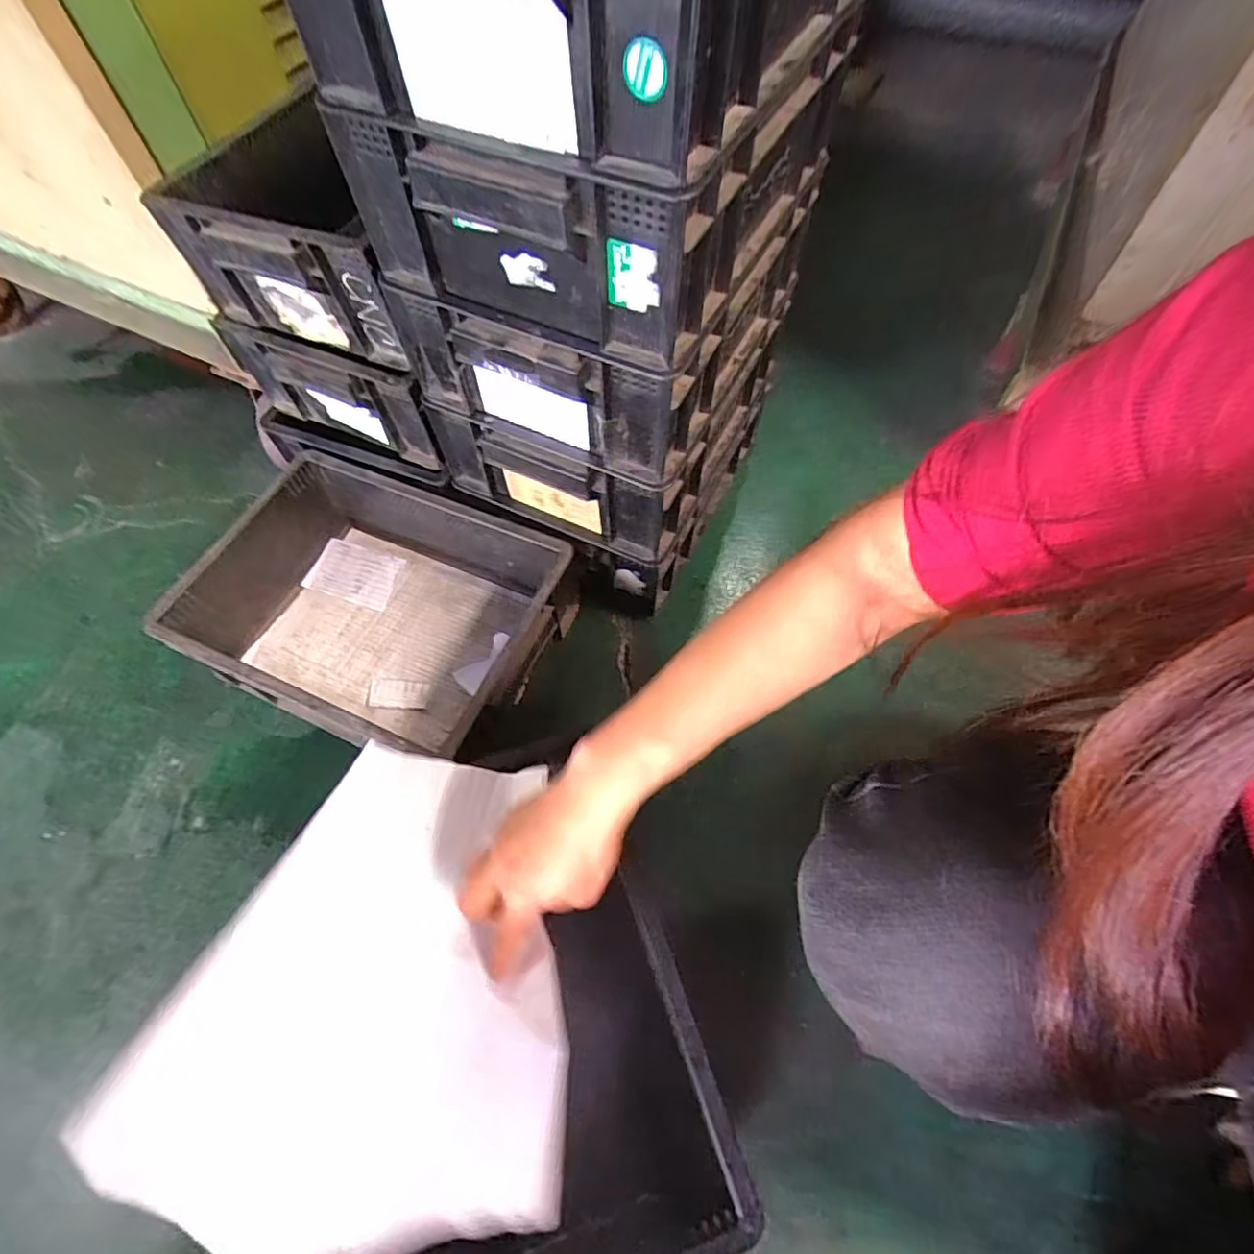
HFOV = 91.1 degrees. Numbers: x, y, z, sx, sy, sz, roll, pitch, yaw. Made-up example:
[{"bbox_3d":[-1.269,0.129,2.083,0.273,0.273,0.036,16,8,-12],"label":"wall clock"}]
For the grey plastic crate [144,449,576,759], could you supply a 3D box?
[{"bbox_3d":[-0.256,-0.021,0.640,0.368,0.115,0.250,21,64,13],"label":"grey plastic crate"}]

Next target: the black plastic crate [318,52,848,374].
[{"bbox_3d":[-0.010,-0.298,0.539,0.242,0.118,0.314,23,64,13],"label":"black plastic crate"}]

